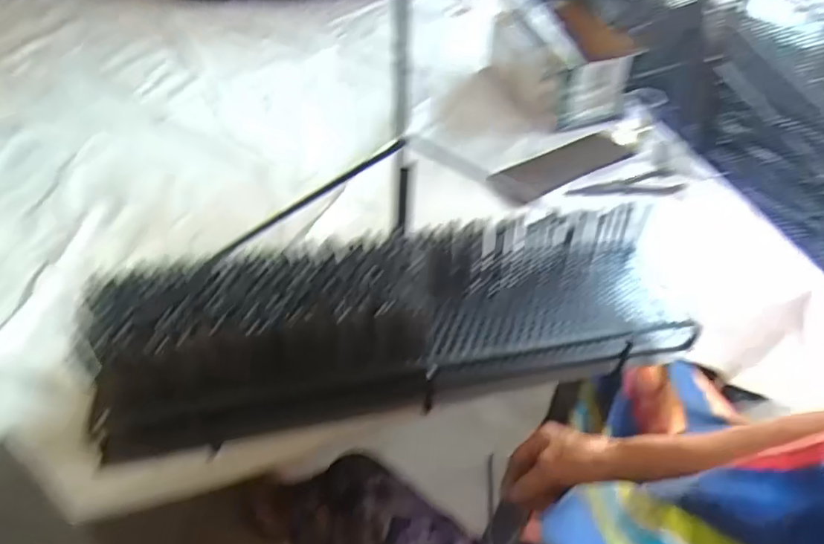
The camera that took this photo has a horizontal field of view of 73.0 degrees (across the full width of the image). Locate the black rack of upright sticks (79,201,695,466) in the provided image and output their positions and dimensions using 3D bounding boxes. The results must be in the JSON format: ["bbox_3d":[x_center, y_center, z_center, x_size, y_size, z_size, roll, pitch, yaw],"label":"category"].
[{"bbox_3d":[-0.005,0.049,0.584,0.599,0.141,0.144,-7,47,-11],"label":"black rack of upright sticks"}]

